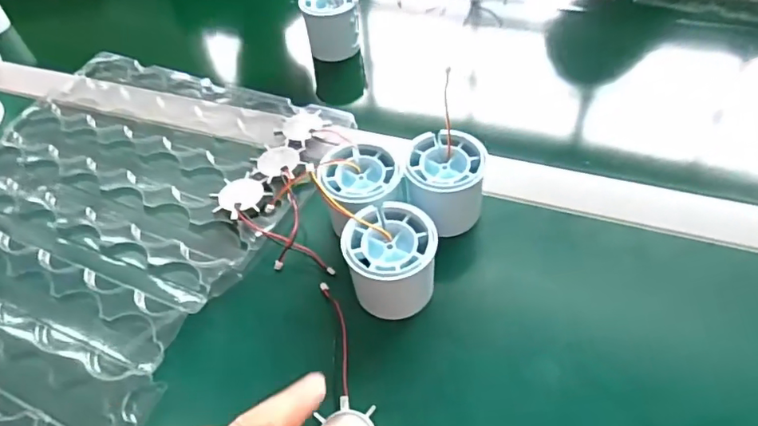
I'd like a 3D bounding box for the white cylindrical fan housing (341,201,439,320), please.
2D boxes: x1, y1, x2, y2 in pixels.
[{"bbox_3d":[0.007,0.031,0.331,0.053,0.053,0.054,-3,49,4],"label":"white cylindrical fan housing"}]

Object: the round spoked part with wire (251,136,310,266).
[{"bbox_3d":[-0.070,-0.011,0.393,0.039,0.015,0.107,-14,50,-6],"label":"round spoked part with wire"}]

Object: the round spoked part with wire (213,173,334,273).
[{"bbox_3d":[-0.071,0.003,0.380,0.110,0.012,0.038,23,56,23],"label":"round spoked part with wire"}]

